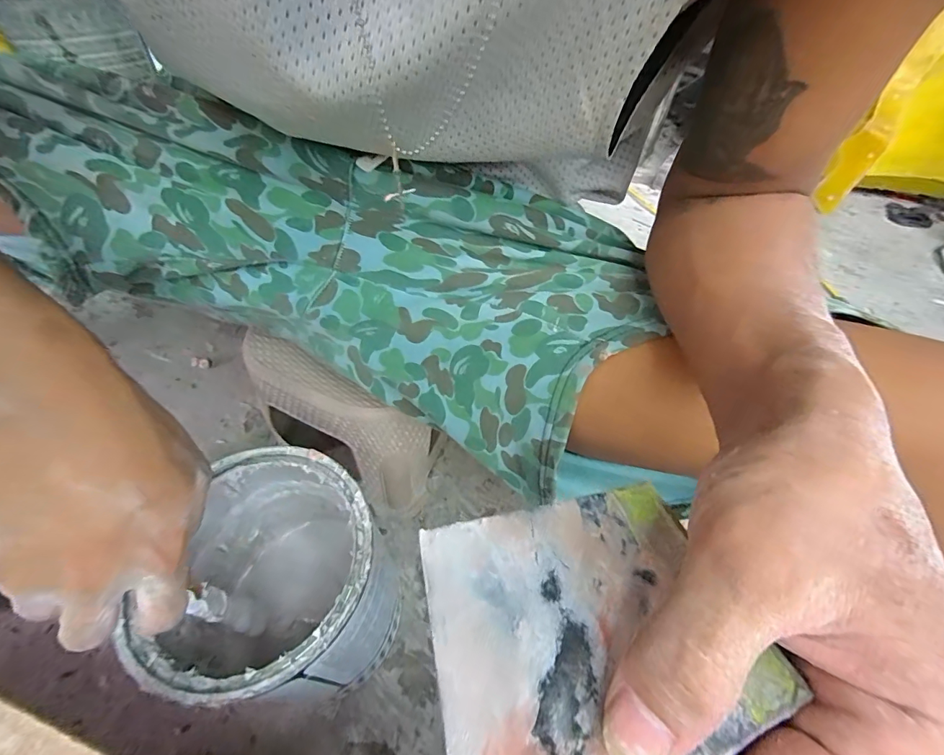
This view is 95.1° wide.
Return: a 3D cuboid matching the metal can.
[{"bbox_3d":[-0.149,0.173,0.364,0.147,0.174,0.163,0,51,-4],"label":"metal can"}]

